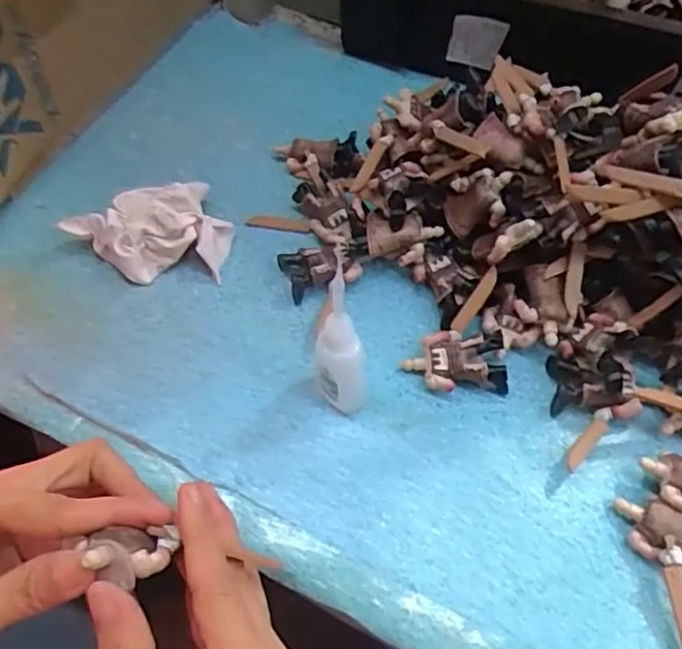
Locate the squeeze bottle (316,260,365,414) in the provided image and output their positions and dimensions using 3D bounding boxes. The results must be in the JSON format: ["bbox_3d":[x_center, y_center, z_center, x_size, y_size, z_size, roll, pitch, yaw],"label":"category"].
[{"bbox_3d":[0.001,0.009,0.328,0.027,0.096,0.033,4,55,1],"label":"squeeze bottle"}]

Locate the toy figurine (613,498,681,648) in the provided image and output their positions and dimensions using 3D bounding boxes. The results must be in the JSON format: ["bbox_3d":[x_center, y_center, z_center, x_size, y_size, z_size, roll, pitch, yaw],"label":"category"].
[{"bbox_3d":[0.169,0.120,0.304,0.033,0.020,0.076,-10,56,-9],"label":"toy figurine"}]

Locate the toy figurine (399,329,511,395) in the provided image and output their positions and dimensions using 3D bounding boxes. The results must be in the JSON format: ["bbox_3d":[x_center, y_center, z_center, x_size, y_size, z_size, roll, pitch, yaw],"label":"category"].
[{"bbox_3d":[0.068,0.022,0.366,0.057,0.021,0.034,-2,55,-3],"label":"toy figurine"}]

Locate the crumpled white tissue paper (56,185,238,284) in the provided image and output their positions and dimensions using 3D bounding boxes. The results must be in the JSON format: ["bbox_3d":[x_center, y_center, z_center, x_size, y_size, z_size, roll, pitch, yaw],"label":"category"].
[{"bbox_3d":[-0.128,-0.064,0.416,0.102,0.031,0.067,0,55,-2],"label":"crumpled white tissue paper"}]

